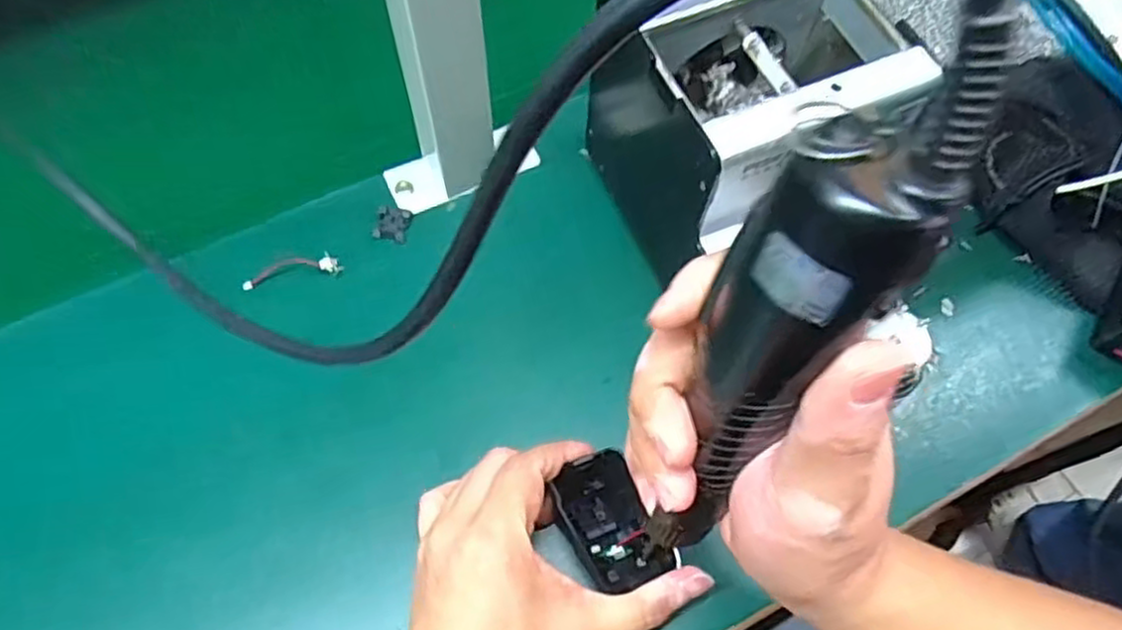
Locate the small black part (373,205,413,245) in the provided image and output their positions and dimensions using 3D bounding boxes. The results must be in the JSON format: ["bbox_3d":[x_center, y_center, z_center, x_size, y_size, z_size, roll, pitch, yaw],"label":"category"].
[{"bbox_3d":[-0.111,-0.060,0.492,0.022,0.004,0.024,12,67,2],"label":"small black part"}]

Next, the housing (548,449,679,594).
[{"bbox_3d":[0.023,0.105,0.373,0.042,0.019,0.063,-25,70,-13],"label":"housing"}]

